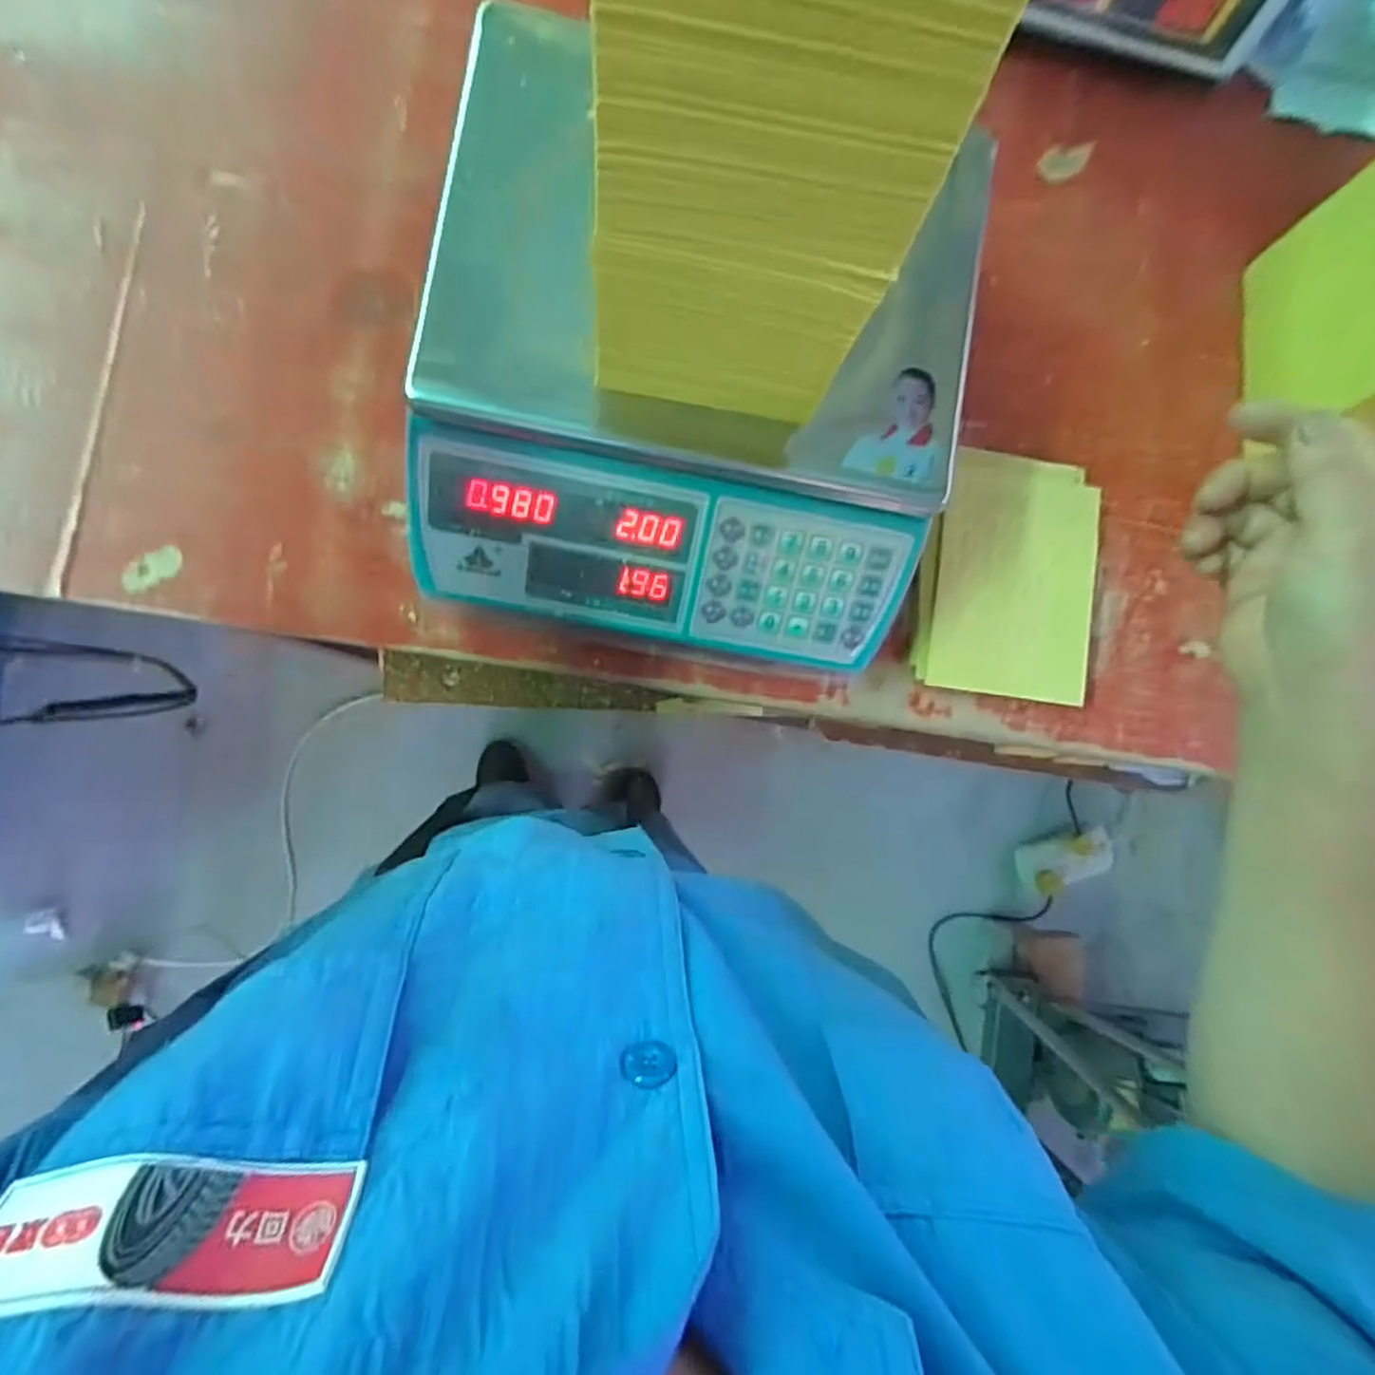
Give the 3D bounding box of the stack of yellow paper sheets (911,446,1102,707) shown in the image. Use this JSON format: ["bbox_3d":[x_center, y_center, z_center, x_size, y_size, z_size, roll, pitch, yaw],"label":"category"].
[{"bbox_3d":[0.226,-0.076,0.466,0.124,0.027,0.163,8,87,-6],"label":"stack of yellow paper sheets"}]

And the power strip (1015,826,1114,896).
[{"bbox_3d":[0.824,0.378,1.431,0.234,0.034,0.104,-12,89,-8],"label":"power strip"}]

